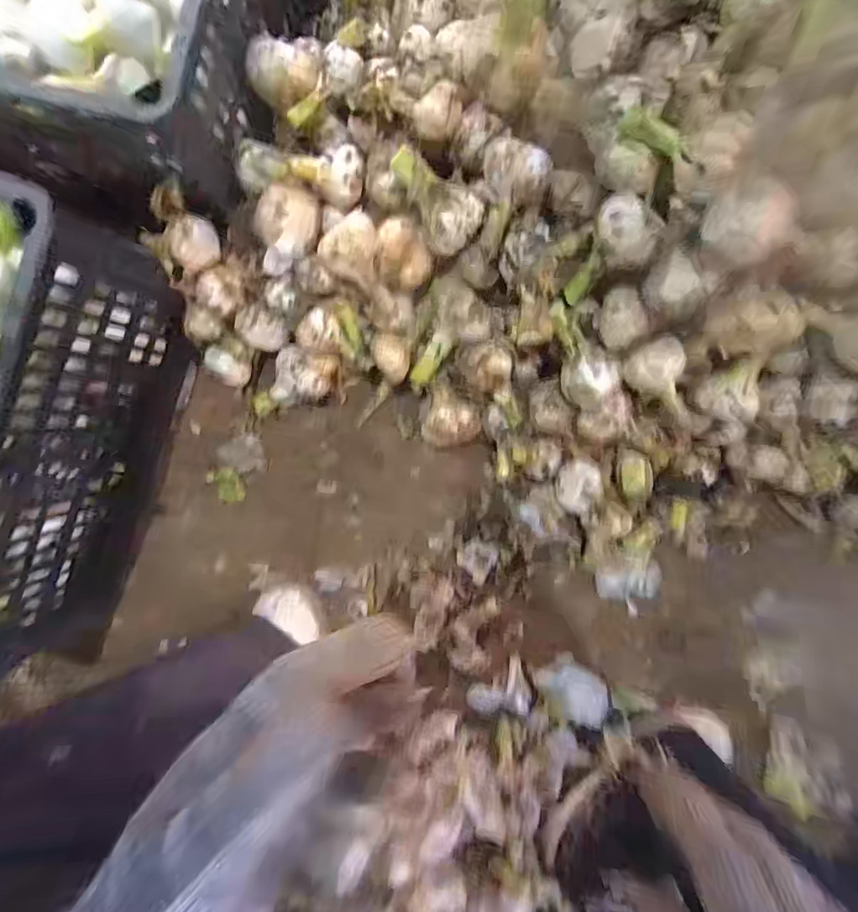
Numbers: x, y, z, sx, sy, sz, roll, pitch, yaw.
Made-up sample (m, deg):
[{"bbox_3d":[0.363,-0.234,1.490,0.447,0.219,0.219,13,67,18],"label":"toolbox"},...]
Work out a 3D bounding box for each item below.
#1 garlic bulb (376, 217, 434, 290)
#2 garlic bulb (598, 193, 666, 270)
[{"bbox_3d":[-0.023,-0.189,0.449,0.049,0.041,0.059,9,92,1],"label":"garlic bulb"},{"bbox_3d":[0.153,-0.175,0.368,0.051,0.034,0.037,38,92,0],"label":"garlic bulb"}]

